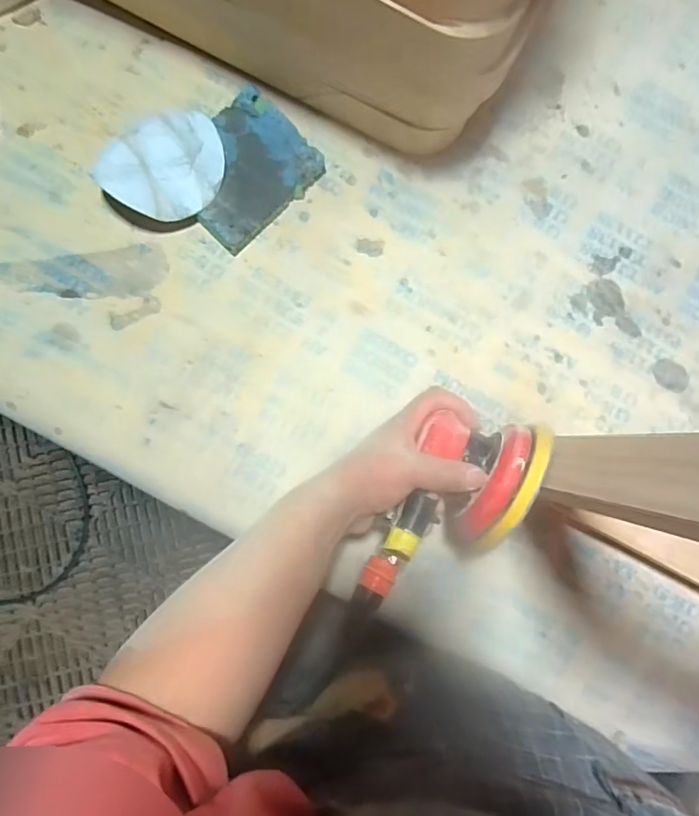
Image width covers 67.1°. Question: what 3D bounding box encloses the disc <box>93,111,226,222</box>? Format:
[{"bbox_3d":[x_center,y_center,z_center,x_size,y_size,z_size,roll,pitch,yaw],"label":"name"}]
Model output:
[{"bbox_3d":[-0.157,-0.214,0.465,0.085,0.038,0.104,31,83,0],"label":"disc"}]

